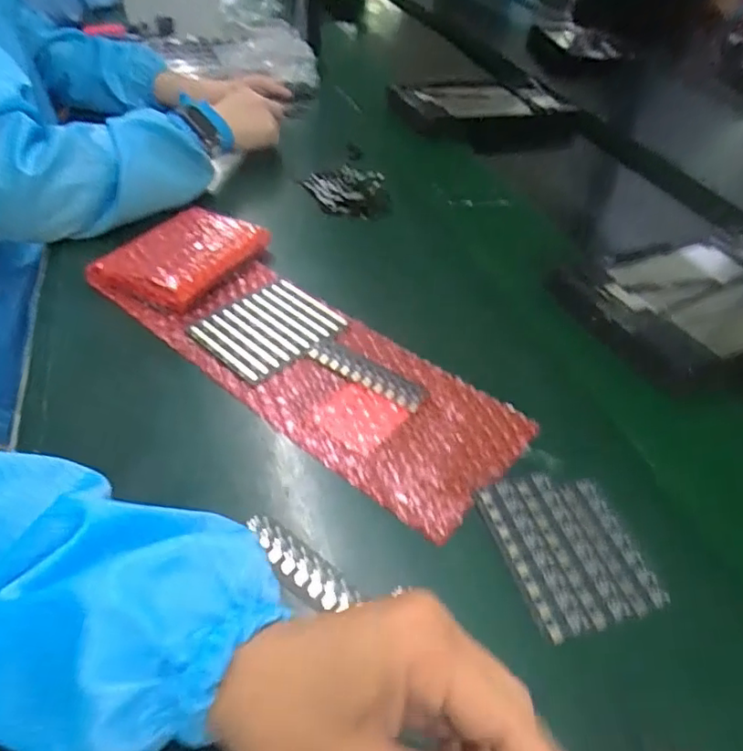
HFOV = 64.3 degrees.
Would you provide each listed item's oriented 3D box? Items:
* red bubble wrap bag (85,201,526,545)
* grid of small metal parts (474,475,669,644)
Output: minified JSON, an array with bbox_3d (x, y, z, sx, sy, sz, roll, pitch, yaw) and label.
[{"bbox_3d":[-0.063,-0.034,0.459,0.381,0.025,0.140,32,52,29],"label":"red bubble wrap bag"},{"bbox_3d":[0.111,0.095,0.334,0.073,0.004,0.093,-11,44,-16],"label":"grid of small metal parts"}]

